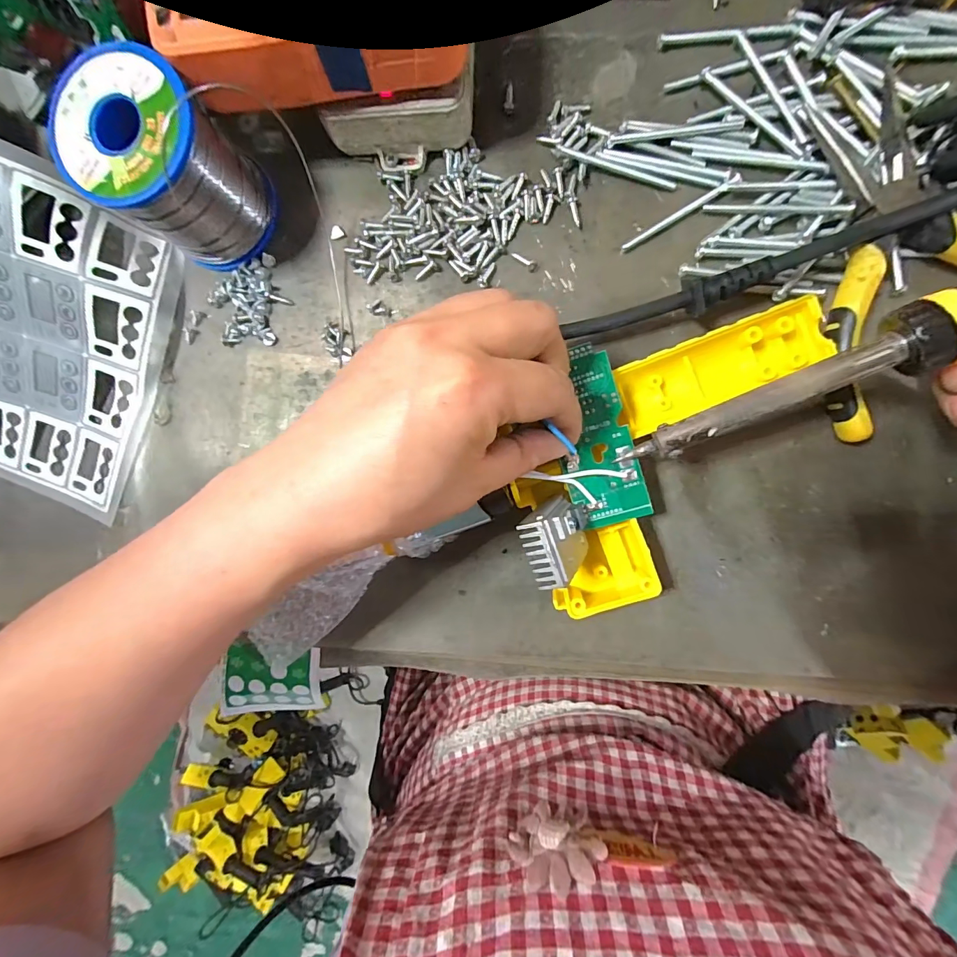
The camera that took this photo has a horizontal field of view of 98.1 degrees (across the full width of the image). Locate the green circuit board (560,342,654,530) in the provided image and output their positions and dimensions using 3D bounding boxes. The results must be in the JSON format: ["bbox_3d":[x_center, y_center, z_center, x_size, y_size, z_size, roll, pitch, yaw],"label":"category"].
[{"bbox_3d":[0.055,-0.018,0.188,0.034,0.004,0.080,-9,98,7],"label":"green circuit board"}]

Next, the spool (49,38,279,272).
[{"bbox_3d":[-0.149,-0.150,0.205,0.061,0.062,0.061,0,93,6],"label":"spool"}]

